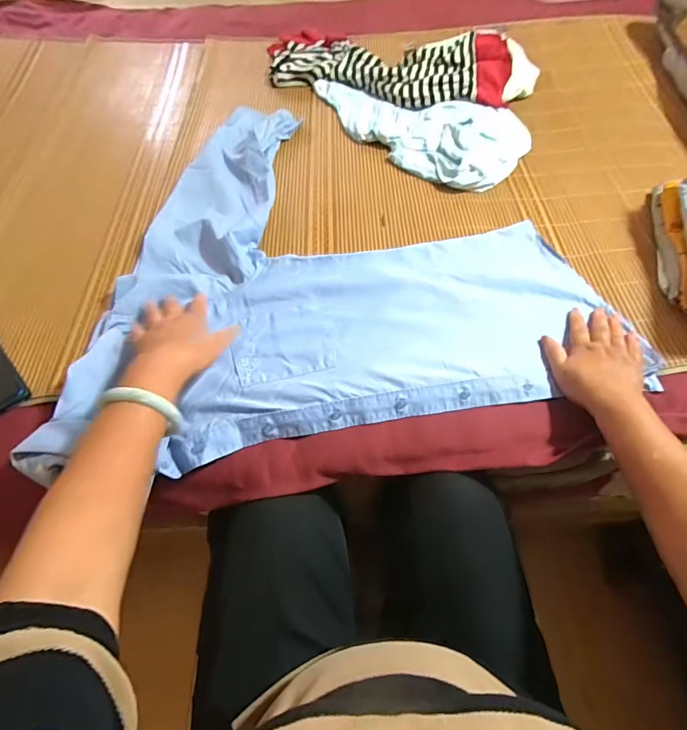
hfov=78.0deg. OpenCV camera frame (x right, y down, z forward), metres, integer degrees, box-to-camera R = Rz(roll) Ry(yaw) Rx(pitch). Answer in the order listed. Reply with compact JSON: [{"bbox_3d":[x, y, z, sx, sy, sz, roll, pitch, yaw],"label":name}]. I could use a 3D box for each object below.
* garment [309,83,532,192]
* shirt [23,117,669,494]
[{"bbox_3d":[0.136,-0.481,0.824,0.436,0.026,0.244,36,65,19],"label":"garment"},{"bbox_3d":[-0.020,-0.192,0.636,0.721,0.046,0.624,-9,59,-5],"label":"shirt"}]

